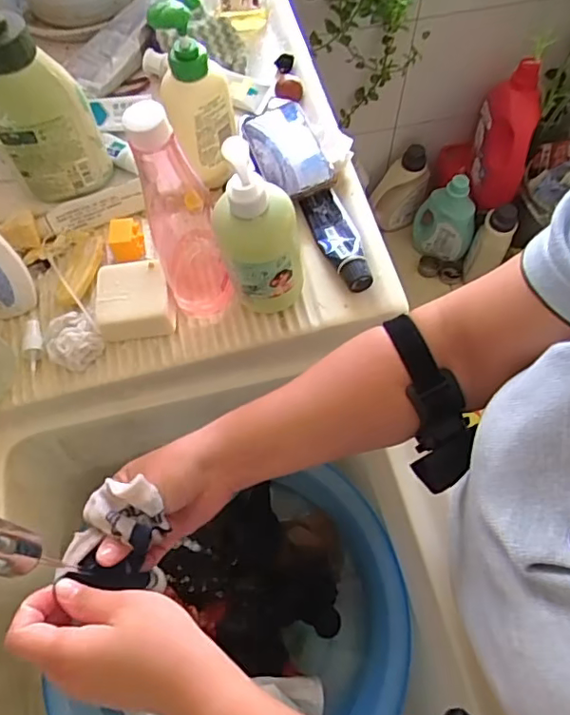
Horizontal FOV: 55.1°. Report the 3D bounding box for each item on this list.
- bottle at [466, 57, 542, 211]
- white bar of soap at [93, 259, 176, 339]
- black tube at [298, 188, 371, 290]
[{"bbox_3d":[0.599,-0.605,1.505,0.152,0.388,0.101,1,40,1],"label":"bottle"},{"bbox_3d":[-0.145,-0.058,0.534,0.070,0.040,0.064,-7,64,-3],"label":"white bar of soap"},{"bbox_3d":[0.056,-0.124,0.560,0.041,0.024,0.127,-19,65,-8],"label":"black tube"}]

